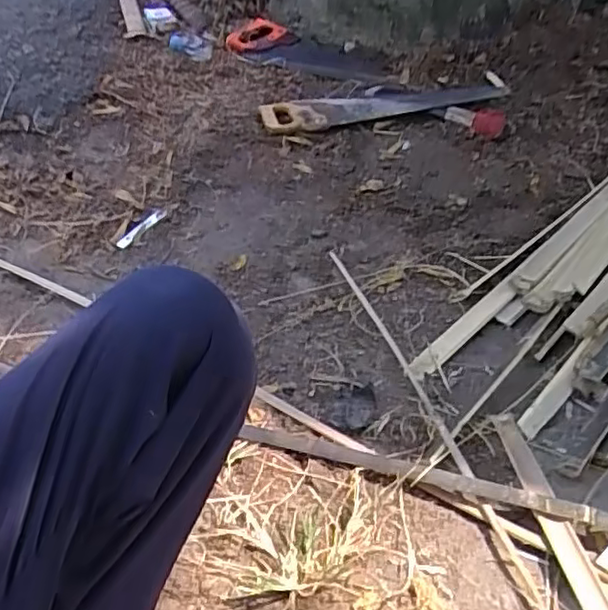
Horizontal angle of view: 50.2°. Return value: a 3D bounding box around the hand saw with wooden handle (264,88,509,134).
[{"bbox_3d":[0.158,-0.413,1.343,0.498,0.040,0.106,-4,42,1],"label":"hand saw with wooden handle"}]

